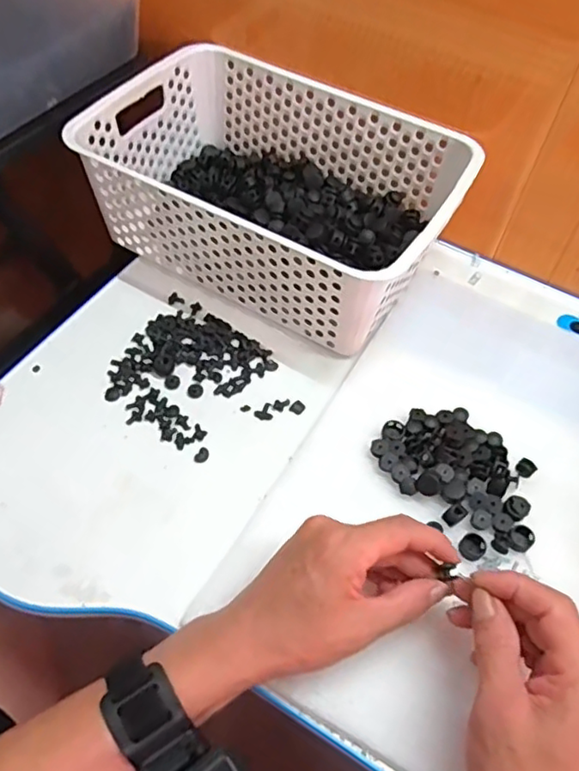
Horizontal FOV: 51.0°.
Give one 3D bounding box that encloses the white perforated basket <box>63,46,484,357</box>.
[{"bbox_3d":[-0.011,-0.171,0.551,0.308,0.113,0.204,27,59,16],"label":"white perforated basket"}]

